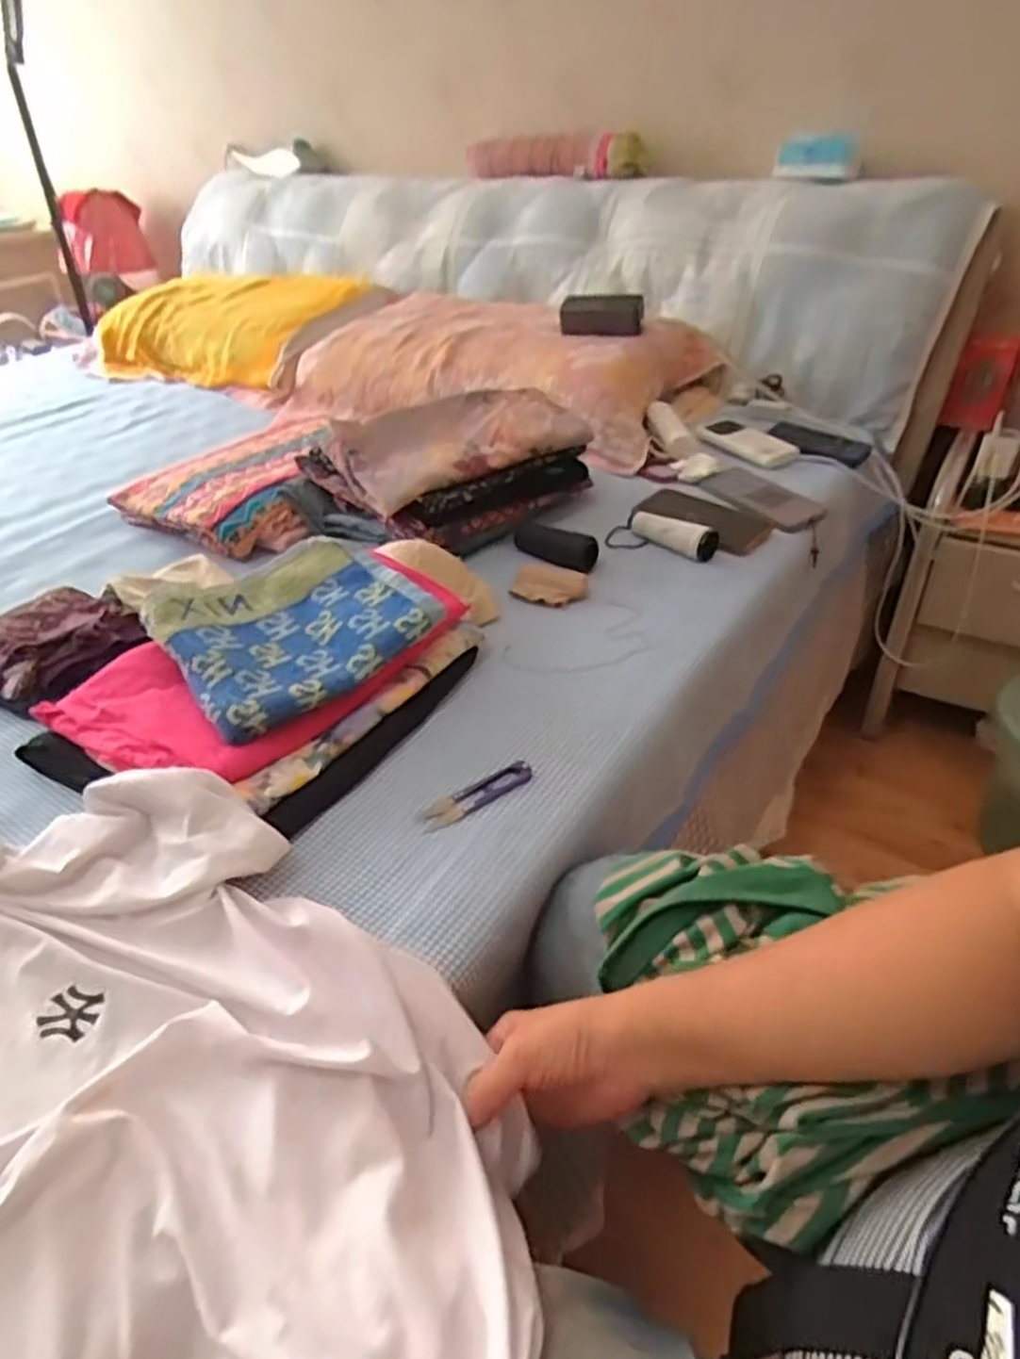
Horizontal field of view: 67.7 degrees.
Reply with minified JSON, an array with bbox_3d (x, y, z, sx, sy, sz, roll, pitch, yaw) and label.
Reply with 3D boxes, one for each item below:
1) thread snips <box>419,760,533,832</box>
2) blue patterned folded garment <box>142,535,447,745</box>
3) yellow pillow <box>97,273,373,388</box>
[{"bbox_3d":[-0.026,0.092,0.607,0.102,0.011,0.024,-26,44,-29],"label":"thread snips"},{"bbox_3d":[-0.187,-0.050,0.671,0.212,0.048,0.179,-27,43,-28],"label":"blue patterned folded garment"},{"bbox_3d":[-0.598,-0.724,1.568,0.567,0.172,0.303,19,42,26],"label":"yellow pillow"}]

